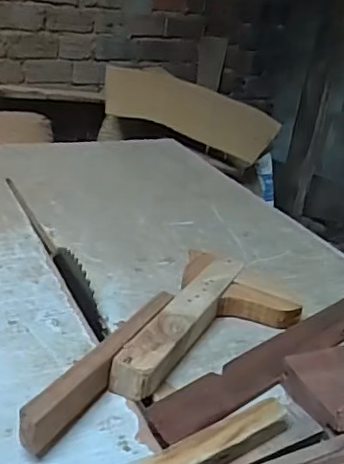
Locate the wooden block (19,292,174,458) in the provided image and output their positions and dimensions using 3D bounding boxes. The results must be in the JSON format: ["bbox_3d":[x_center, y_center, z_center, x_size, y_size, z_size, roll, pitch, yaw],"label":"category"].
[{"bbox_3d":[-0.064,0.126,0.551,0.022,0.049,0.252,17,26,20],"label":"wooden block"}]

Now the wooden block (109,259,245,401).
[{"bbox_3d":[0.015,0.100,0.639,0.044,0.039,0.261,17,26,20],"label":"wooden block"}]

